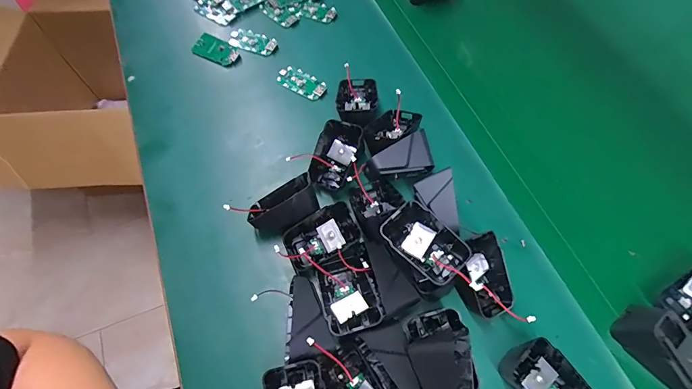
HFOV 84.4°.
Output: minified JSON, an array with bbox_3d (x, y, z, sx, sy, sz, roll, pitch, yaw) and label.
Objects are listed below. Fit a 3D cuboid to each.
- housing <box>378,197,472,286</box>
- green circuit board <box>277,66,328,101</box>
[{"bbox_3d":[0.067,0.041,0.323,0.070,0.025,0.046,40,71,19],"label":"housing"},{"bbox_3d":[-0.054,-0.136,0.468,0.062,0.007,0.031,35,69,17],"label":"green circuit board"}]

